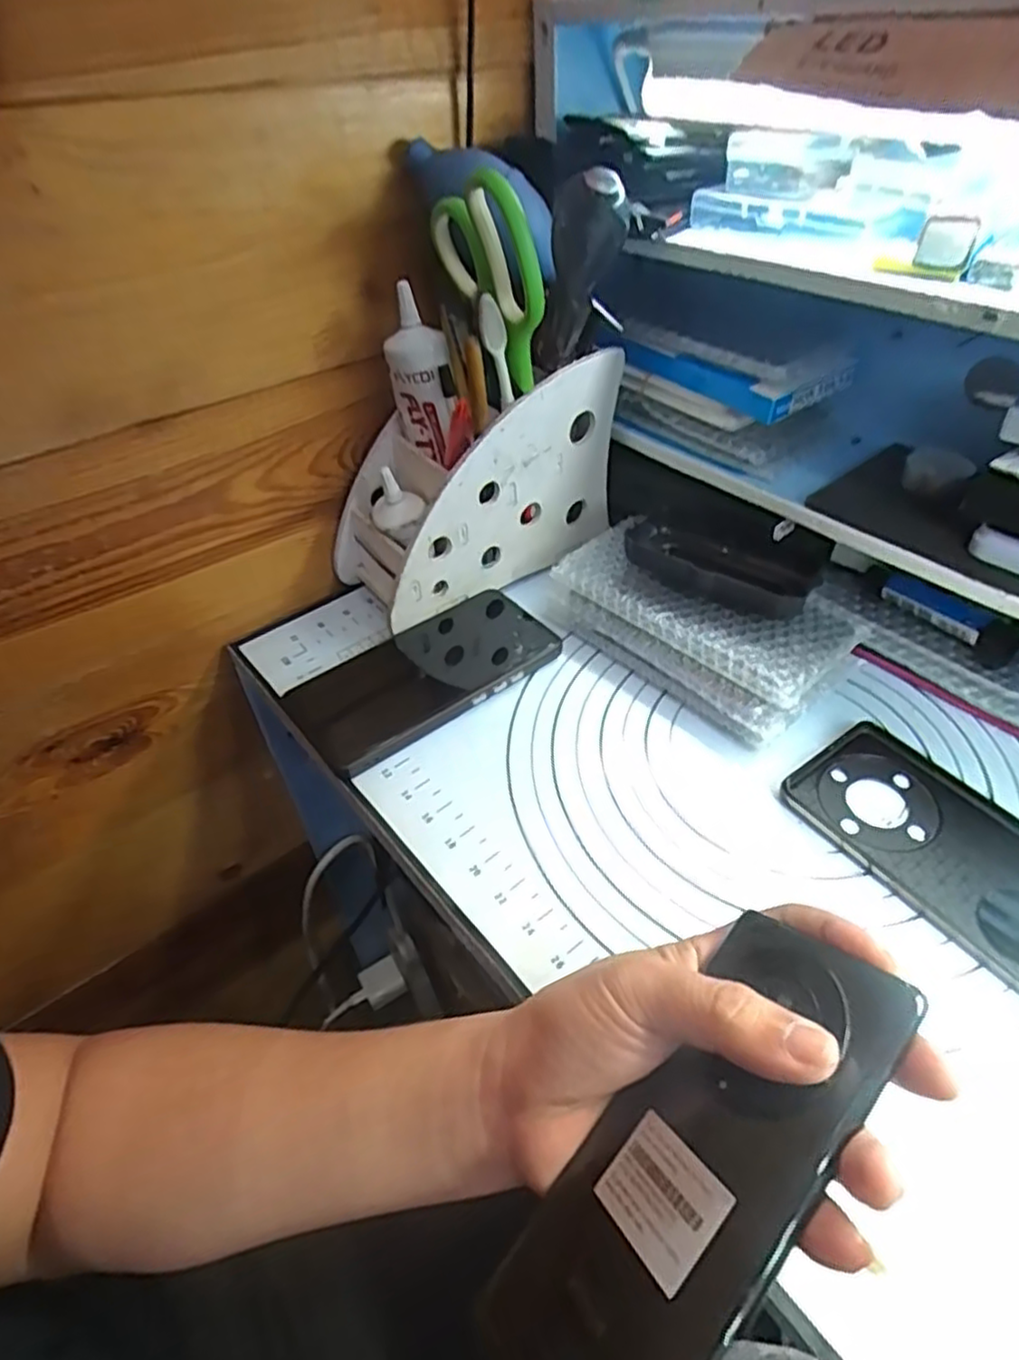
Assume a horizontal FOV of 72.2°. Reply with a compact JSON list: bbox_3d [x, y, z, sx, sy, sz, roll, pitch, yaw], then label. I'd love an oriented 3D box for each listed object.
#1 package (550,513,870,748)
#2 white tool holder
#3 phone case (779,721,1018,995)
[{"bbox_3d":[0.113,-0.036,0.427,0.093,0.041,0.168,-34,52,-26],"label":"package"},{"bbox_3d":[-0.021,-0.128,0.457,0.182,0.127,0.081,-25,49,-21],"label":"white tool holder"},{"bbox_3d":[0.219,0.085,0.332,0.081,0.009,0.163,-27,49,-23],"label":"phone case"}]

